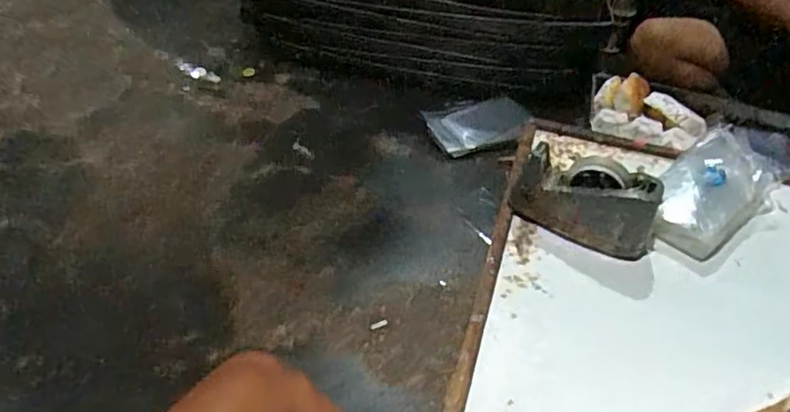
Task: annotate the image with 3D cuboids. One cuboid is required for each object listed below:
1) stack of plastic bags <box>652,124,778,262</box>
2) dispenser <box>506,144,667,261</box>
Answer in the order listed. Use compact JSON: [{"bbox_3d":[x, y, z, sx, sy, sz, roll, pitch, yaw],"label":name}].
[{"bbox_3d":[0.499,-0.020,0.939,0.144,0.062,0.303,36,50,26],"label":"stack of plastic bags"},{"bbox_3d":[0.277,-0.003,0.869,0.212,0.108,0.060,19,45,12],"label":"dispenser"}]

